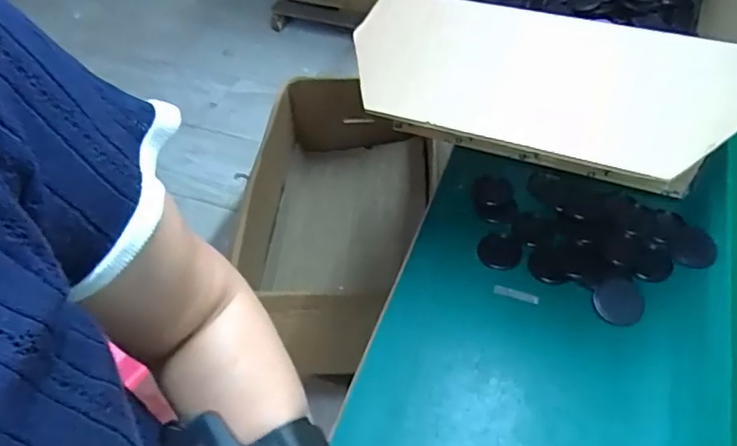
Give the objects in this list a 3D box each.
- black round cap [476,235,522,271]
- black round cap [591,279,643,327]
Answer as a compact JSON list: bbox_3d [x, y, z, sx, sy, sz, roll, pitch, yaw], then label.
[{"bbox_3d":[0.155,0.034,0.639,0.049,0.006,0.047,-2,51,3],"label":"black round cap"},{"bbox_3d":[0.267,0.084,0.579,0.049,0.009,0.053,13,54,15],"label":"black round cap"}]

